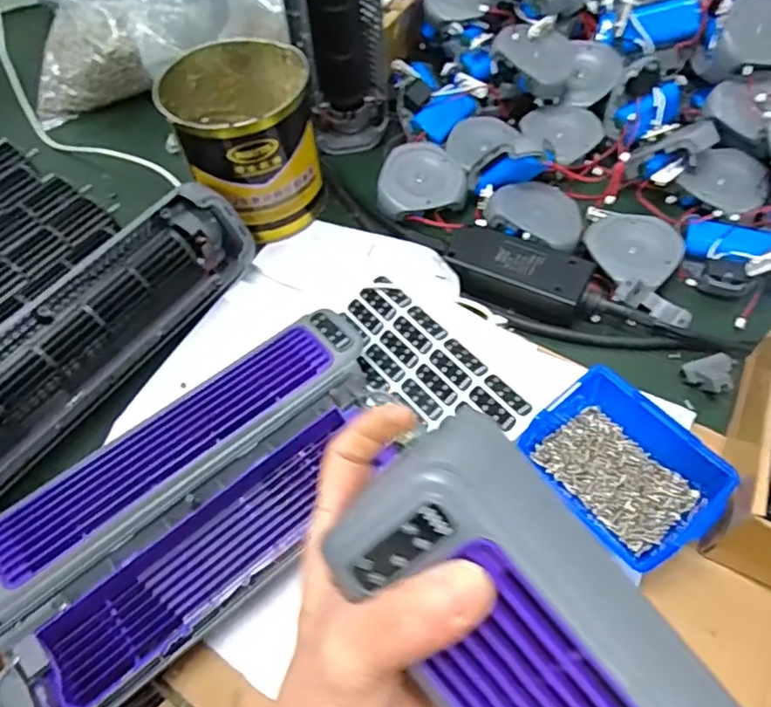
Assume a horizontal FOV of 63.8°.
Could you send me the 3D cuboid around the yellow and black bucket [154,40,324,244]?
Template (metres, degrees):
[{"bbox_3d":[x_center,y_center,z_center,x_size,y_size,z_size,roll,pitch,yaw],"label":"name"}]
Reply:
[{"bbox_3d":[-0.116,-0.182,0.536,0.110,0.112,0.120,-1,56,2],"label":"yellow and black bucket"}]

